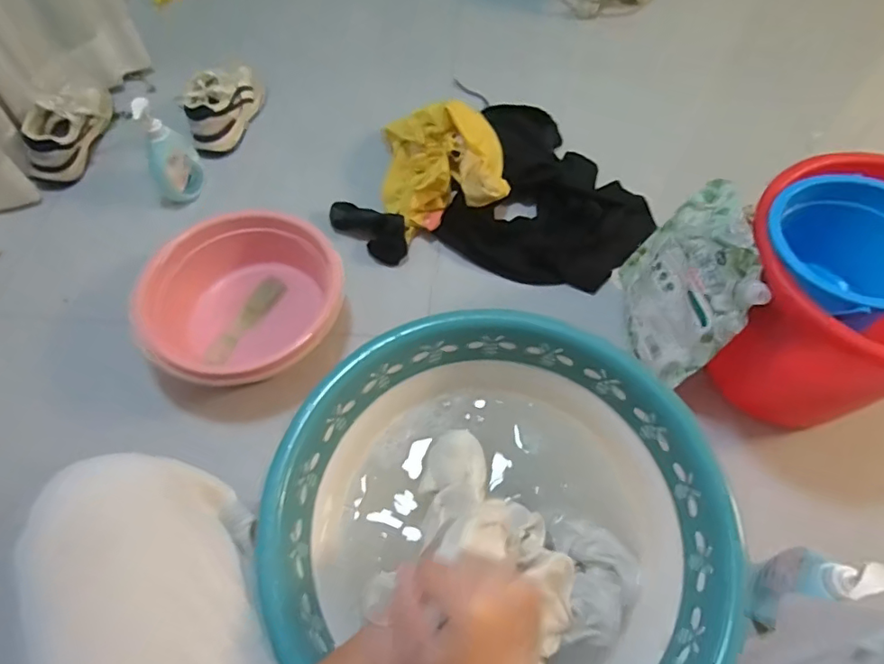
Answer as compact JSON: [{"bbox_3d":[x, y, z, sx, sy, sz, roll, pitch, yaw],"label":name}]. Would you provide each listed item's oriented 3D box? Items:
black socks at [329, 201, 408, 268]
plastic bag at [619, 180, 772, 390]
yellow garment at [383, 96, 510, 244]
[{"bbox_3d":[-0.138,-0.194,1.024,0.163,0.069,0.073,32,65,17],"label":"black socks"},{"bbox_3d":[0.359,-0.073,0.804,0.086,0.259,0.229,5,60,3],"label":"plastic bag"},{"bbox_3d":[-0.015,-0.348,1.055,0.223,0.105,0.284,-18,62,-10],"label":"yellow garment"}]

